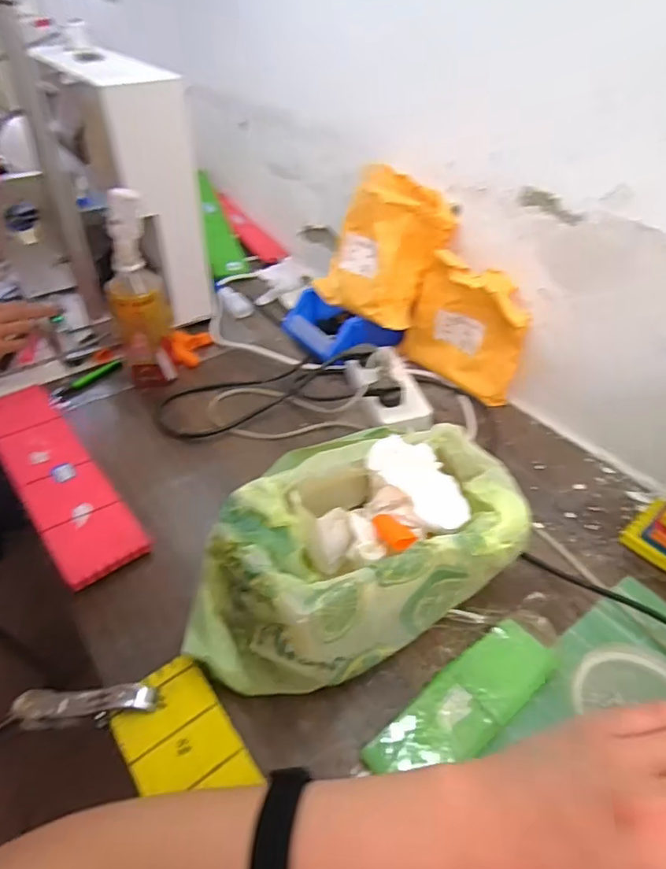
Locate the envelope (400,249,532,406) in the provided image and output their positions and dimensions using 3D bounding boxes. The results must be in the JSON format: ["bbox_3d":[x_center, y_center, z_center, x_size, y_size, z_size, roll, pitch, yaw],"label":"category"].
[{"bbox_3d":[0.180,-0.145,0.718,0.049,0.159,0.172,-33,53,-32],"label":"envelope"}]

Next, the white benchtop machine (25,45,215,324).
[{"bbox_3d":[-0.305,-0.347,0.790,0.226,0.338,0.102,33,51,30],"label":"white benchtop machine"}]

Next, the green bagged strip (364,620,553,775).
[{"bbox_3d":[0.109,0.220,0.430,0.178,0.020,0.058,-28,50,-28],"label":"green bagged strip"}]

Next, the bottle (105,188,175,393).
[{"bbox_3d":[-0.254,-0.176,0.686,0.070,0.244,0.058,-14,45,-16],"label":"bottle"}]

